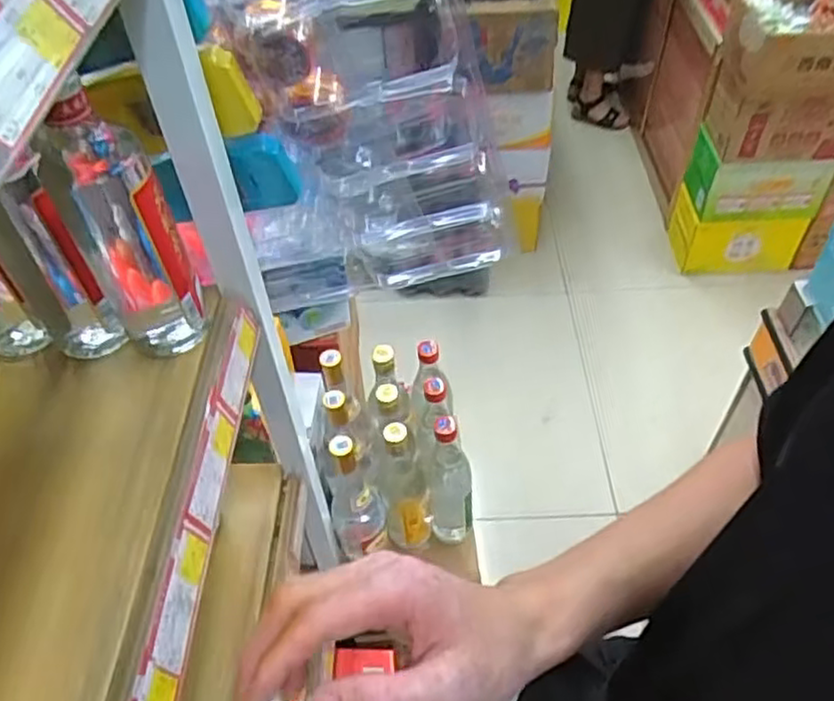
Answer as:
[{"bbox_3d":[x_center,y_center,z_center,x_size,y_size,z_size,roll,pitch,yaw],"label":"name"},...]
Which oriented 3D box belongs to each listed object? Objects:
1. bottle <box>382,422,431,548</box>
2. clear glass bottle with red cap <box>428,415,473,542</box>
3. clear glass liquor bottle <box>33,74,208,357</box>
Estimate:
[{"bbox_3d":[-0.016,0.191,0.984,0.063,0.260,0.066,-5,50,-2],"label":"bottle"},{"bbox_3d":[0.047,0.189,0.983,0.059,0.278,0.053,-2,50,0],"label":"clear glass bottle with red cap"},{"bbox_3d":[-0.193,-0.074,0.472,0.059,0.208,0.065,-26,54,-18],"label":"clear glass liquor bottle"}]

